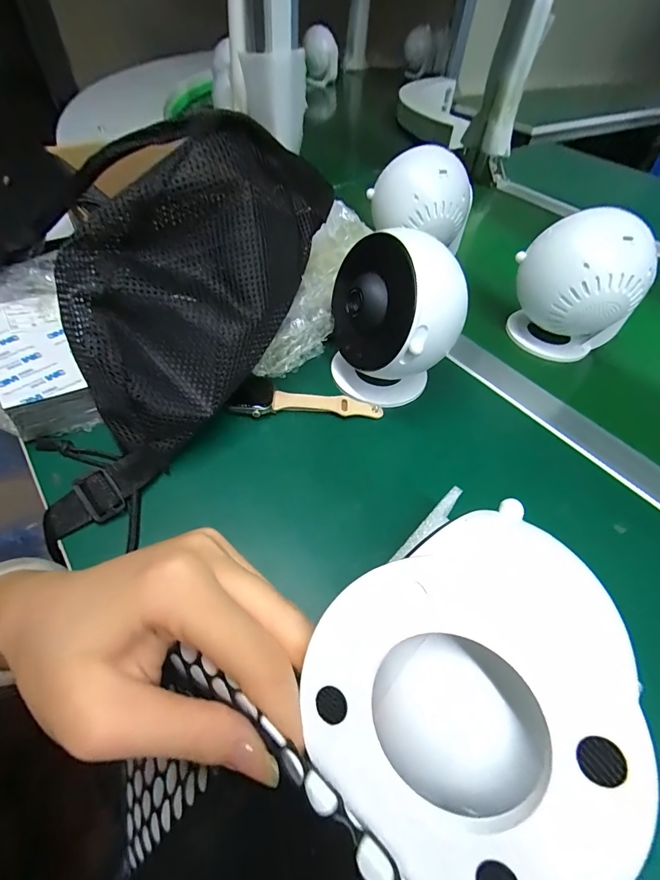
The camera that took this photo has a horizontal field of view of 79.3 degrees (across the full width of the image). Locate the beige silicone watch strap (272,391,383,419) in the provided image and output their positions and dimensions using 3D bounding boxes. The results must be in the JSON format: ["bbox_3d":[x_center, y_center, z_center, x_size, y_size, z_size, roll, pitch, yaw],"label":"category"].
[{"bbox_3d":[-0.002,-0.028,0.331,0.088,0.009,0.018,4,51,-3],"label":"beige silicone watch strap"}]

